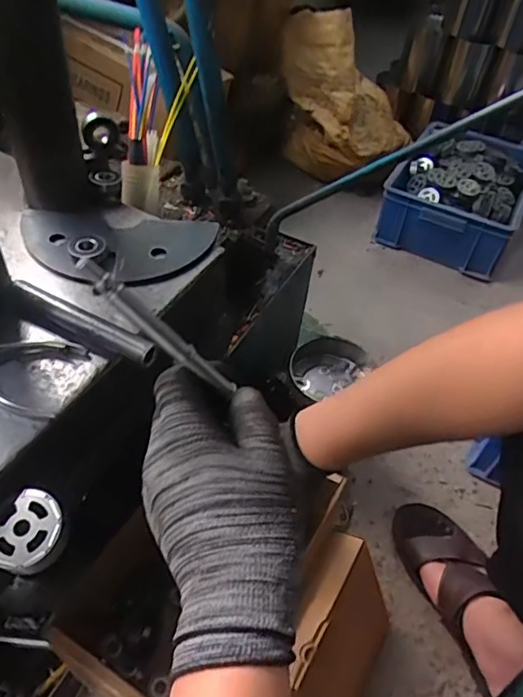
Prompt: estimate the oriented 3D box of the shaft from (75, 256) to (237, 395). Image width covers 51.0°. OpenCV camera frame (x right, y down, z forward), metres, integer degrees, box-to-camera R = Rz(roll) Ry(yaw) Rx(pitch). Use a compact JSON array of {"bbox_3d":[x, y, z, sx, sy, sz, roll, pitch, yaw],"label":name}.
[{"bbox_3d":[-0.054,-0.008,0.300,0.008,0.118,0.009,-24,41,28],"label":"shaft"}]

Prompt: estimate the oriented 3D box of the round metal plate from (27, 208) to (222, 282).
[{"bbox_3d":[-0.143,-0.103,0.527,0.185,0.014,0.093,5,48,-1],"label":"round metal plate"}]

